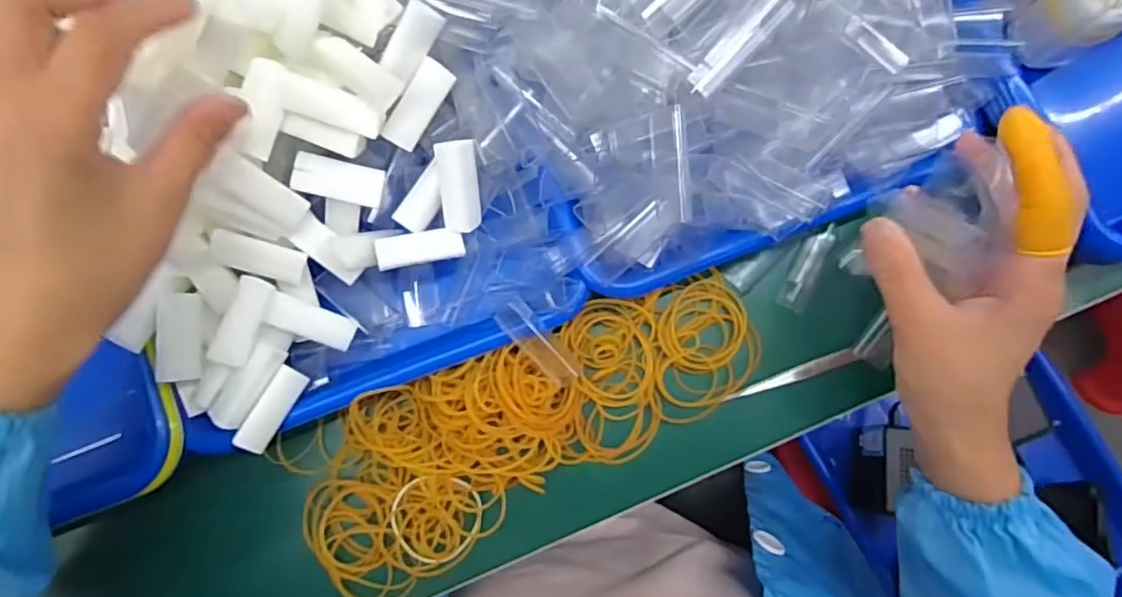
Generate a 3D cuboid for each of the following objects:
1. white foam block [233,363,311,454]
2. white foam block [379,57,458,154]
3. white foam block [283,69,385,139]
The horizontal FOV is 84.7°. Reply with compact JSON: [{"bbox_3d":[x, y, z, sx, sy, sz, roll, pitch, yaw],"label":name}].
[{"bbox_3d":[-0.155,0.058,0.328,0.017,0.011,0.046,39,70,-31],"label":"white foam block"},{"bbox_3d":[-0.073,-0.099,0.314,0.019,0.012,0.045,27,102,-35],"label":"white foam block"},{"bbox_3d":[-0.111,-0.094,0.298,0.048,0.015,0.019,21,83,-9],"label":"white foam block"}]

